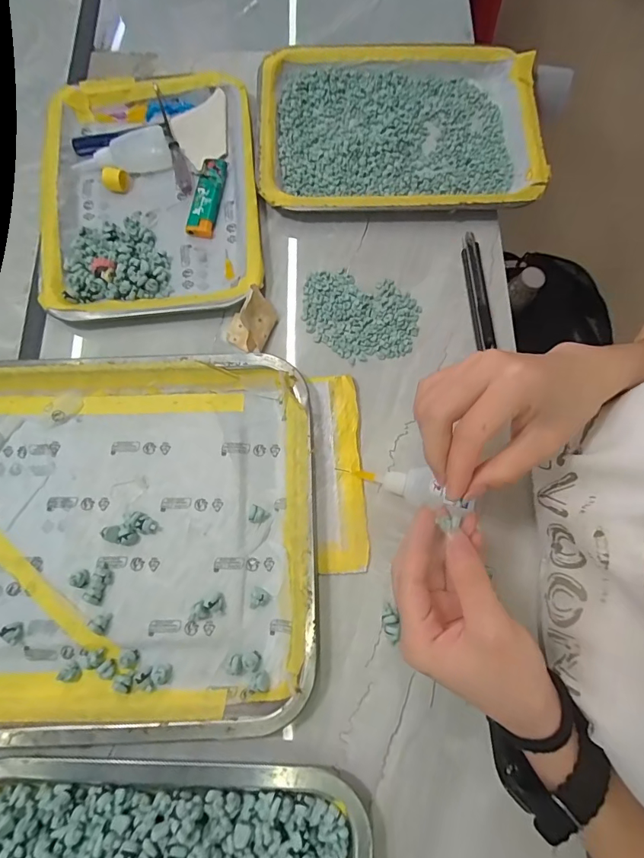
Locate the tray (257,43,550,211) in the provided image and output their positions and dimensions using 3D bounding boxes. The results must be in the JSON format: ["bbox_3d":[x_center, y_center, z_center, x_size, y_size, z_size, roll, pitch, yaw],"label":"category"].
[{"bbox_3d":[0.076,-0.293,0.415,0.265,0.019,0.197,-3,76,-1],"label":"tray"}]

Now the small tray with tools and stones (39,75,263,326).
[{"bbox_3d":[-0.162,-0.227,0.412,0.197,0.021,0.272,-6,76,-2],"label":"small tray with tools and stones"}]

